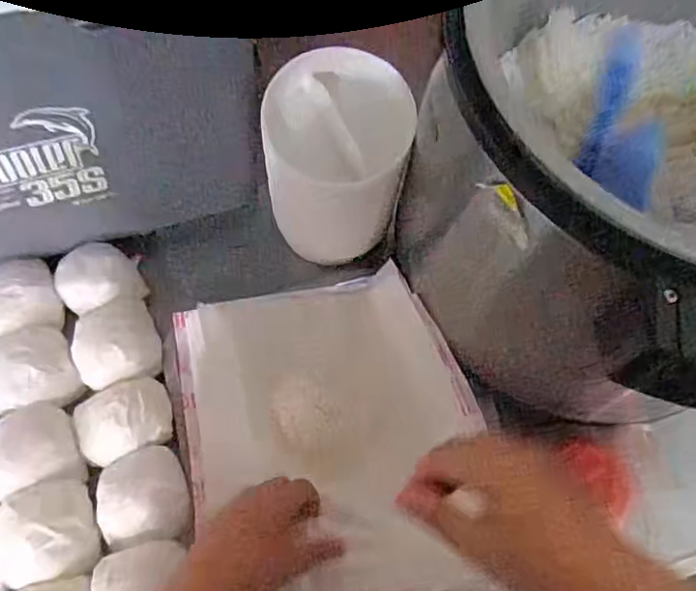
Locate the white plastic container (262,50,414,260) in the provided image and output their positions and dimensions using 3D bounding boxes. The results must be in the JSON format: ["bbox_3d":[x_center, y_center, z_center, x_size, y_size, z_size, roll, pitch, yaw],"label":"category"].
[{"bbox_3d":[-0.010,-0.113,0.550,0.124,0.181,0.114,1,66,-2],"label":"white plastic container"}]

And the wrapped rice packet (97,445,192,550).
[{"bbox_3d":[-0.178,0.173,0.511,0.080,0.040,0.079,-8,67,-6],"label":"wrapped rice packet"}]

